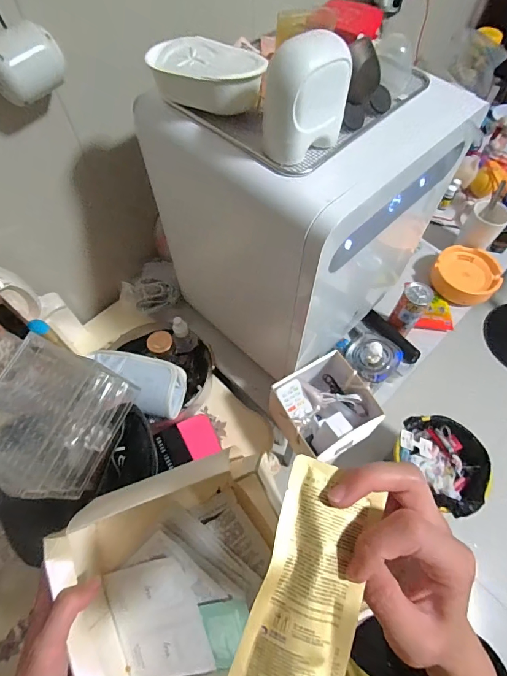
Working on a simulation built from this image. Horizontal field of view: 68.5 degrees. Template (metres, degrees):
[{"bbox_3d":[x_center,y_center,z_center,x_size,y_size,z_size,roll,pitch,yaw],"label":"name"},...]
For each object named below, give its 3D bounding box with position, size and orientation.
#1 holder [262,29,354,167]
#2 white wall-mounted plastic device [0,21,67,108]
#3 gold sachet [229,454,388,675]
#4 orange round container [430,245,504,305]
[{"bbox_3d":[0.052,-0.232,0.360,0.085,0.096,0.044,-36,65,-17],"label":"holder"},{"bbox_3d":[-0.288,-0.343,0.465,0.054,0.064,0.085,37,67,20],"label":"white wall-mounted plastic device"},{"bbox_3d":[0.028,0.131,0.193,0.054,0.008,0.123,13,72,9],"label":"gold sachet"},{"bbox_3d":[0.466,-0.140,0.818,0.137,0.047,0.132,40,69,21],"label":"orange round container"}]

